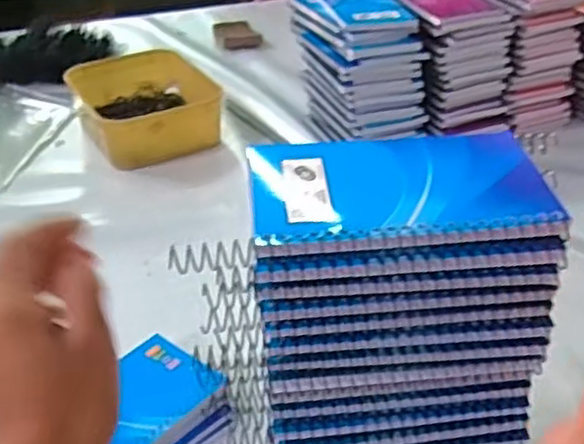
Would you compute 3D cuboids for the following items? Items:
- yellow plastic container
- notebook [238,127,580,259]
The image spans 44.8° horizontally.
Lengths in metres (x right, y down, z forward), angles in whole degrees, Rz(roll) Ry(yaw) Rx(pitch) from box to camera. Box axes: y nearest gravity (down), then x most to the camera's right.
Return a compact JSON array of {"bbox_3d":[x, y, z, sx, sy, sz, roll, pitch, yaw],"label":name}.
[{"bbox_3d":[-0.188,-0.148,0.907,0.160,0.063,0.196,-16,37,-19],"label":"yellow plastic container"},{"bbox_3d":[0.046,-0.017,0.316,0.128,0.014,0.082,-3,36,-1],"label":"notebook"}]

